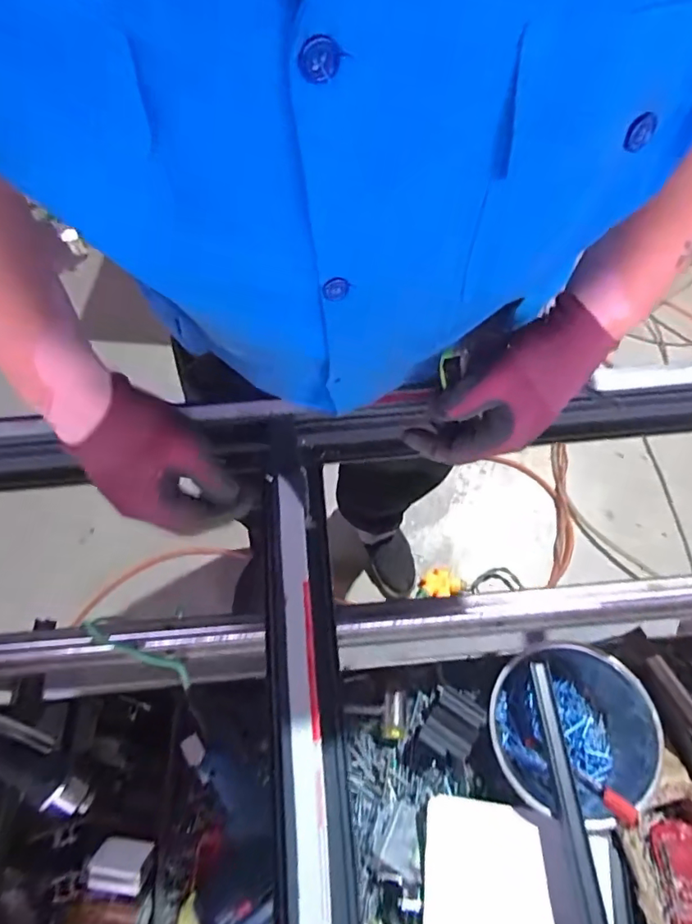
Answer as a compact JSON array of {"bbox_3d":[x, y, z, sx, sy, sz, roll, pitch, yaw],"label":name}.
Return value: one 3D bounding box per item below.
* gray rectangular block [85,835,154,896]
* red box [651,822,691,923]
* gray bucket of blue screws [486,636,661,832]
[{"bbox_3d":[-0.271,0.481,0.610,0.065,0.024,0.057,5,64,2],"label":"gray rectangular block"},{"bbox_3d":[0.418,0.505,0.625,0.057,0.025,0.108,-2,64,-1],"label":"red box"},{"bbox_3d":[0.297,0.368,0.713,0.221,0.143,0.198,7,65,3],"label":"gray bucket of blue screws"}]

